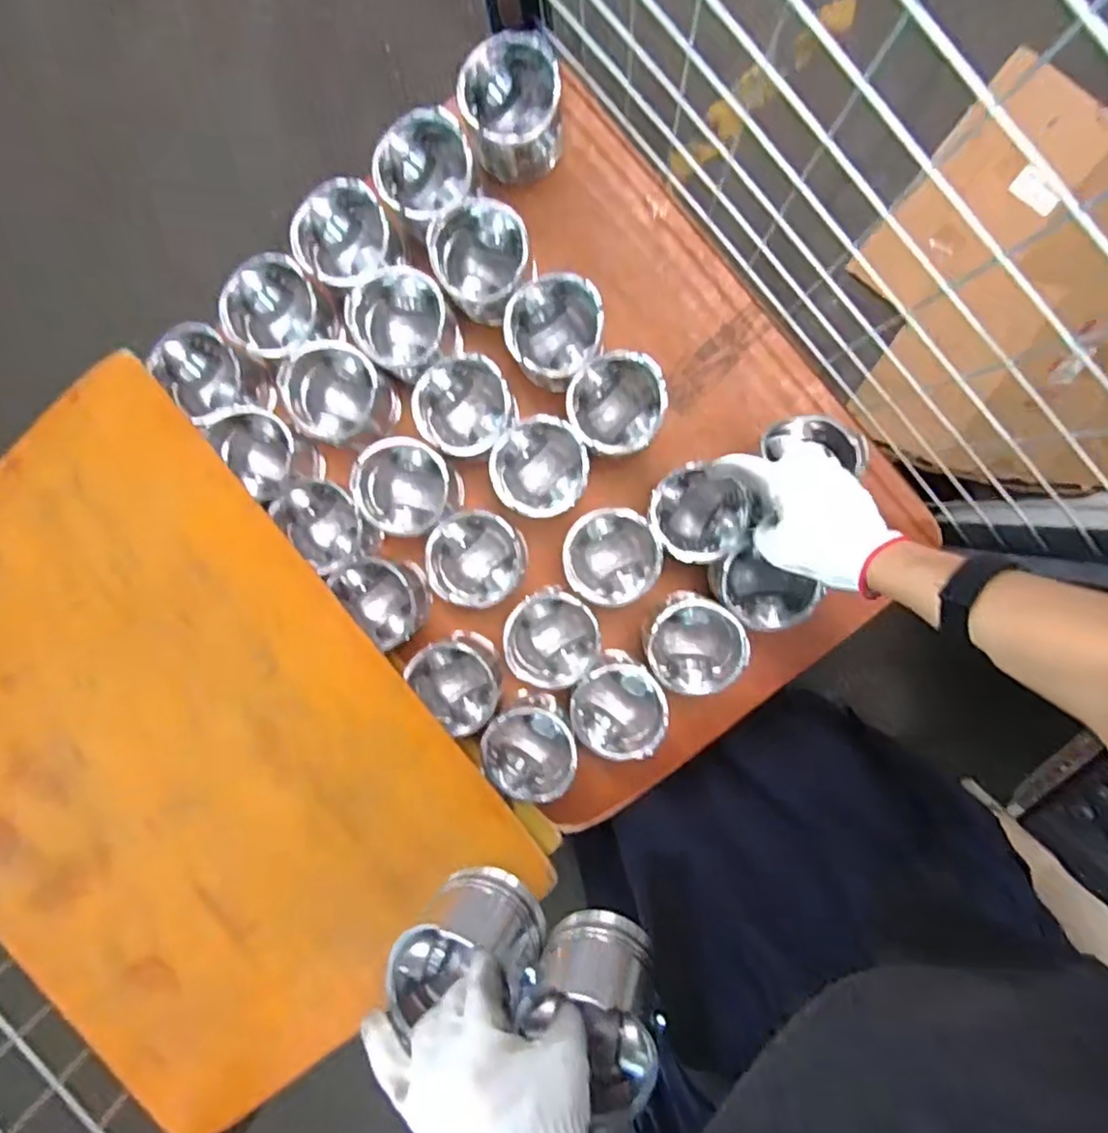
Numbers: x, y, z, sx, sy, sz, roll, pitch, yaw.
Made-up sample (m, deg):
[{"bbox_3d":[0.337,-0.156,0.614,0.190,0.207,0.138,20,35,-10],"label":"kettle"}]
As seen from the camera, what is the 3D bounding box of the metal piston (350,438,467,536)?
[{"bbox_3d":[-0.141,-0.078,0.649,0.088,0.083,0.089,14,97,3],"label":"metal piston"}]

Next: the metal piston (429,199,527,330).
[{"bbox_3d":[-0.062,-0.288,0.637,0.090,0.089,0.098,-31,92,8],"label":"metal piston"}]

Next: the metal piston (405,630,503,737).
[{"bbox_3d":[-0.099,0.114,0.661,0.087,0.068,0.087,0,96,4],"label":"metal piston"}]

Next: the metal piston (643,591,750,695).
[{"bbox_3d":[0.138,0.075,0.650,0.093,0.069,0.090,24,98,3],"label":"metal piston"}]

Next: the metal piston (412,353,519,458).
[{"bbox_3d":[-0.084,-0.156,0.645,0.087,0.077,0.091,1,96,6],"label":"metal piston"}]

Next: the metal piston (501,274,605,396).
[{"bbox_3d":[0.004,-0.224,0.636,0.086,0.090,0.090,1,96,6],"label":"metal piston"}]

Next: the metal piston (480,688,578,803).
[{"bbox_3d":[-0.020,0.176,0.670,0.089,0.096,0.082,0,96,4],"label":"metal piston"}]

